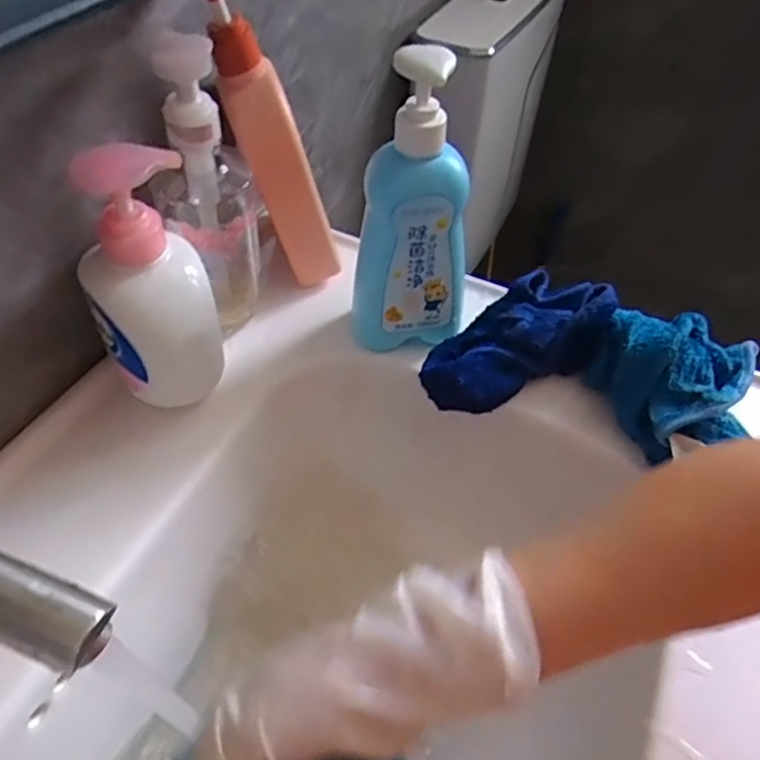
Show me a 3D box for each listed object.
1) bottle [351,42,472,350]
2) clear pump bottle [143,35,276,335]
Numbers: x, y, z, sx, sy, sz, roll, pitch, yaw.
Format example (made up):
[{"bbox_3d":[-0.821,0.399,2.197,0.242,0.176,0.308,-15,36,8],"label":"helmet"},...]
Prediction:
[{"bbox_3d":[0.024,-0.108,0.426,0.073,0.205,0.038,-6,50,-9],"label":"bottle"},{"bbox_3d":[-0.114,-0.117,0.432,0.071,0.205,0.061,-14,51,-15],"label":"clear pump bottle"}]

